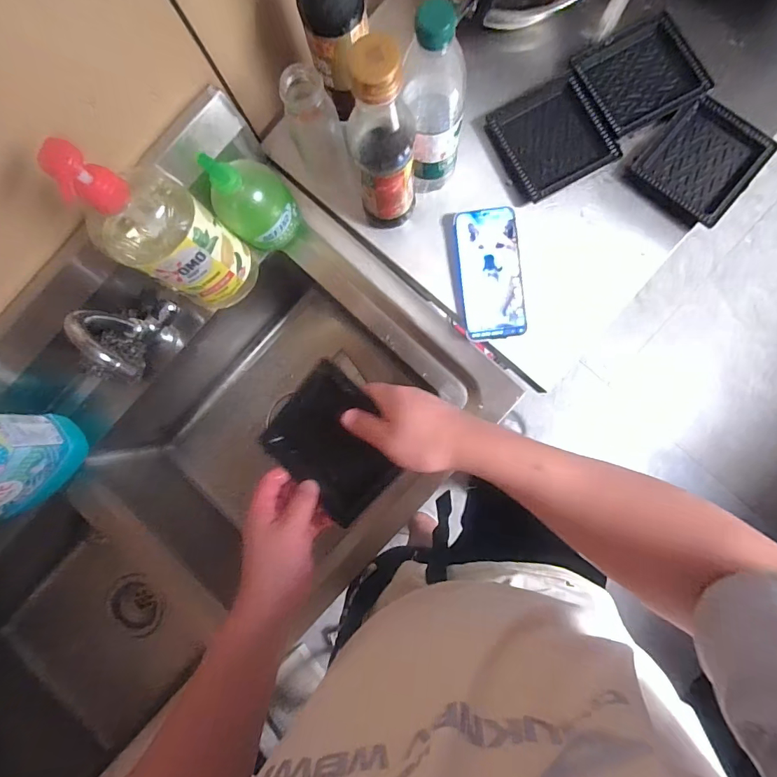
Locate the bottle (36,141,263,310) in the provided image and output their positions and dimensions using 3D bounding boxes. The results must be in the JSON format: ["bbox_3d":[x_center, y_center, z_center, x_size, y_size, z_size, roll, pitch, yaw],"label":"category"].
[{"bbox_3d":[-0.243,-0.166,0.481,0.093,0.263,0.100,29,90,4],"label":"bottle"}]

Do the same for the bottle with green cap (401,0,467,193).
[{"bbox_3d":[0.049,-0.287,0.458,0.060,0.236,0.064,-1,88,3],"label":"bottle with green cap"}]

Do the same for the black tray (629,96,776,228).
[{"bbox_3d":[0.397,-0.290,0.542,0.122,0.017,0.142,42,91,4],"label":"black tray"}]

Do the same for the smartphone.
[{"bbox_3d":[0.129,-0.146,0.547,0.075,0.007,0.166,-5,88,3],"label":"smartphone"}]

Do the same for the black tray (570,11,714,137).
[{"bbox_3d":[0.323,-0.404,0.553,0.135,0.013,0.122,-27,87,2],"label":"black tray"}]

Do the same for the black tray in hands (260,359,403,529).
[{"bbox_3d":[-0.056,0.058,0.440,0.133,0.018,0.127,43,112,10],"label":"black tray in hands"}]

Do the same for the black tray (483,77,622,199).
[{"bbox_3d":[0.206,-0.322,0.556,0.122,0.017,0.133,-28,87,2],"label":"black tray"}]

